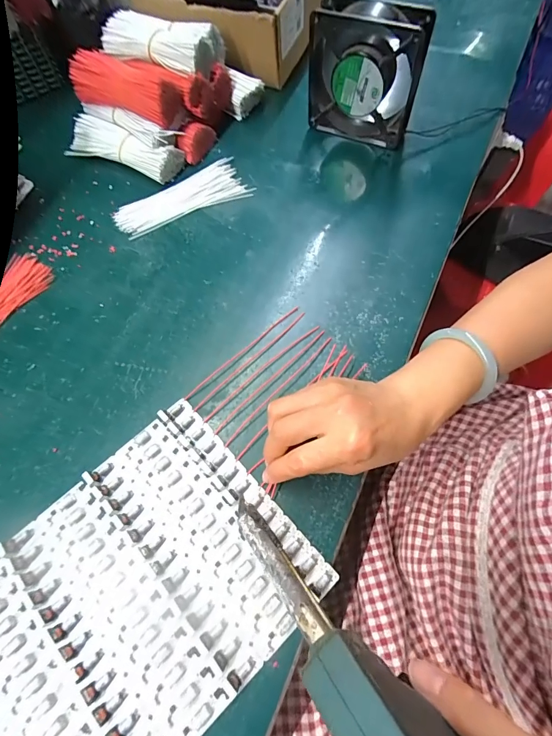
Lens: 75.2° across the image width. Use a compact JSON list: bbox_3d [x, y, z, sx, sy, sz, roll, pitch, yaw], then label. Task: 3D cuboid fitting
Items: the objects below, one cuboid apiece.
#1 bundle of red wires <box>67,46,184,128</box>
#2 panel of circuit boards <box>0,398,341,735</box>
[{"bbox_3d":[-0.180,-0.344,0.438,0.153,0.048,0.055,30,71,13],"label":"bundle of red wires"},{"bbox_3d":[-0.132,0.185,0.248,0.309,0.015,0.191,-42,70,-15],"label":"panel of circuit boards"}]

